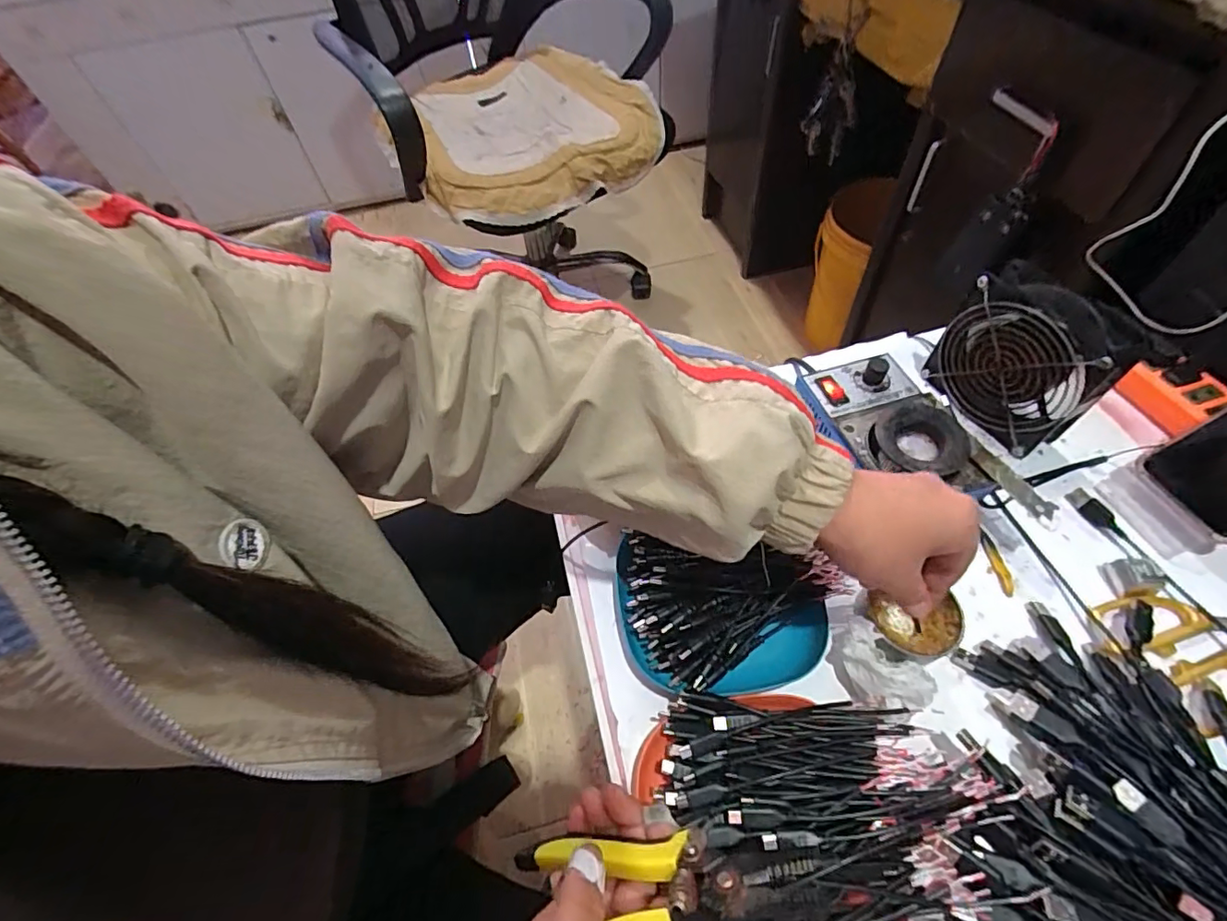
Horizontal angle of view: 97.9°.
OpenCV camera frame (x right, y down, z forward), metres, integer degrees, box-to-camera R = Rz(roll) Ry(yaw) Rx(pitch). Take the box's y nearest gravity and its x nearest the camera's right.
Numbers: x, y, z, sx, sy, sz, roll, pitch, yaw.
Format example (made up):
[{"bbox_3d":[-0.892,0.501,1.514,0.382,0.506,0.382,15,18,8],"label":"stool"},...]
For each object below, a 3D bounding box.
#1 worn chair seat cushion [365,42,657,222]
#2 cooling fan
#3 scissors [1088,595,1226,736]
[{"bbox_3d":[-0.167,-0.614,1.008,0.468,0.095,0.430,-35,59,-18],"label":"worn chair seat cushion"},{"bbox_3d":[0.338,-0.084,0.447,0.052,0.108,0.121,-29,58,-14],"label":"cooling fan"},{"bbox_3d":[0.434,0.114,0.369,0.165,0.015,0.088,-19,56,-7],"label":"scissors"}]

